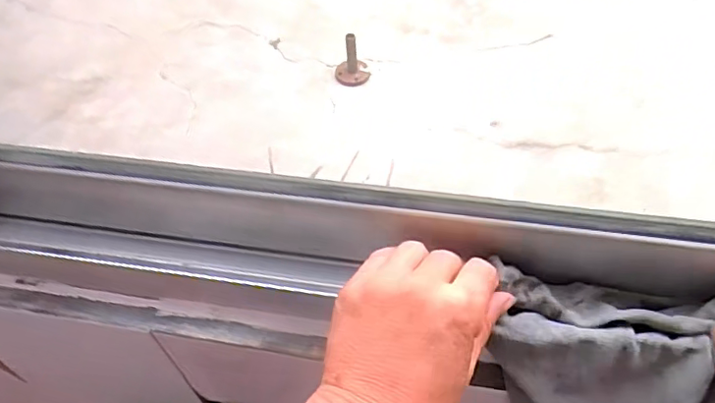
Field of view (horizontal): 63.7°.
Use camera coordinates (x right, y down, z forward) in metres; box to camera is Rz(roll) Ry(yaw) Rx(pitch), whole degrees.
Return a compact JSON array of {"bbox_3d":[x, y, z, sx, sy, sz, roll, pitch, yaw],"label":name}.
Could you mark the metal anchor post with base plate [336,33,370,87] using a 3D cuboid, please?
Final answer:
[{"bbox_3d":[-0.018,-0.450,1.823,0.111,0.130,0.105,-6,52,-1],"label":"metal anchor post with base plate"}]

